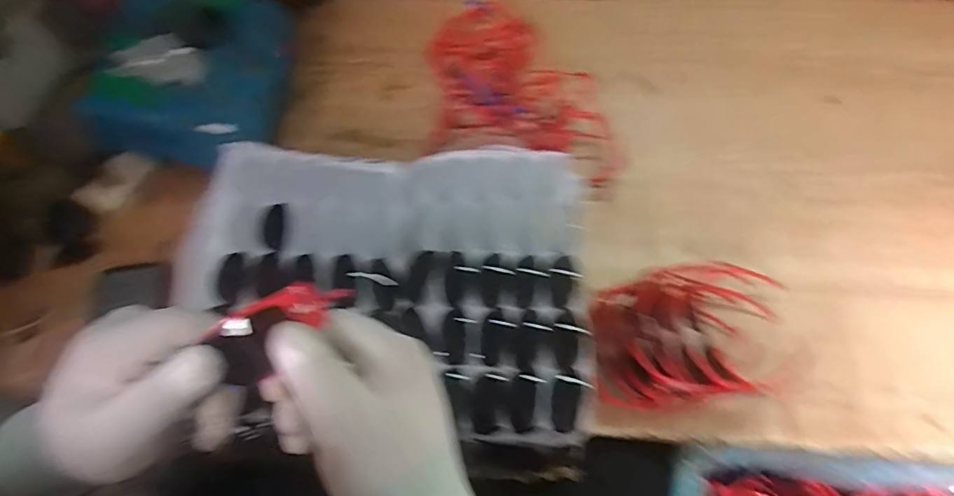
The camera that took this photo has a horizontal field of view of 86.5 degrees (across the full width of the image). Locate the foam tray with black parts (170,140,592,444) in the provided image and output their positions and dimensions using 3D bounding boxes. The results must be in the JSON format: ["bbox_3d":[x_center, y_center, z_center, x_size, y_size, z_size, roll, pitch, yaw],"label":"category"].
[{"bbox_3d":[-0.097,0.029,0.505,0.406,0.055,0.294,1,66,2],"label":"foam tray with black parts"}]

